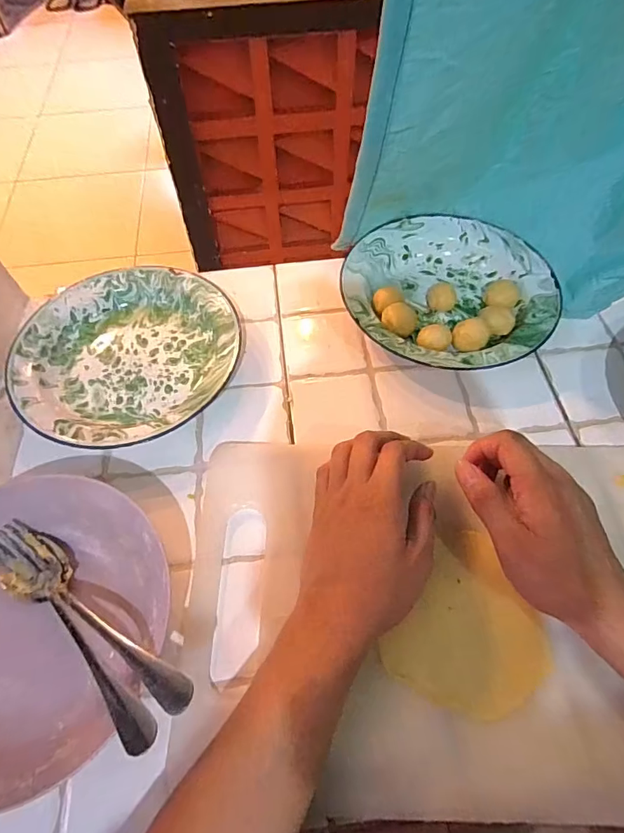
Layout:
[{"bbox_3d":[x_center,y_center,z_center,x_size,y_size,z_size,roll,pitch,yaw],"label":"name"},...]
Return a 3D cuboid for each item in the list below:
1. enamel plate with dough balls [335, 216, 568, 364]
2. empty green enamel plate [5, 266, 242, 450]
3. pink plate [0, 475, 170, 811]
[{"bbox_3d":[0.140,-0.129,0.480,0.208,0.034,0.198,-2,59,3],"label":"enamel plate with dough balls"},{"bbox_3d":[-0.175,-0.061,0.450,0.204,0.039,0.201,-2,59,3],"label":"empty green enamel plate"},{"bbox_3d":[-0.198,0.139,0.322,0.193,0.050,0.188,-2,59,3],"label":"pink plate"}]

